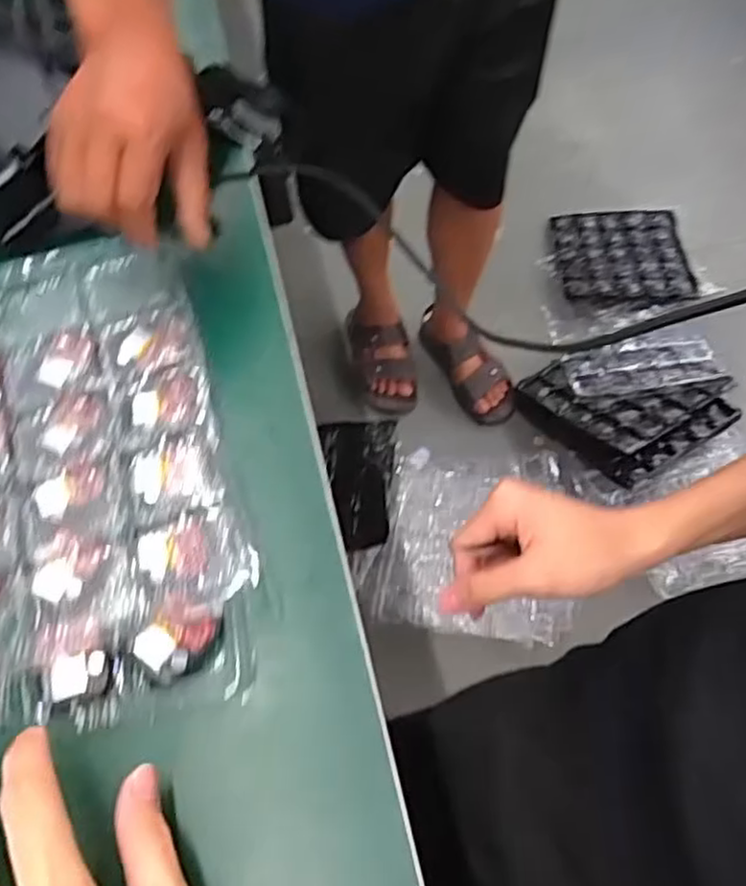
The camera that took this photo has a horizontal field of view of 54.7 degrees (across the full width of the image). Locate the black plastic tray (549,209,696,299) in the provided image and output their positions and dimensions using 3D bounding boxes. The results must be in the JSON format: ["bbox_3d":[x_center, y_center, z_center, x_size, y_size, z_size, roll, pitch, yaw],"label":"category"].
[{"bbox_3d":[0.477,-0.366,1.385,0.244,0.019,0.219,-2,57,2],"label":"black plastic tray"}]

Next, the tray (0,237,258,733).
[{"bbox_3d":[-0.227,0.023,0.398,0.280,0.035,0.289,-15,58,-6],"label":"tray"}]

